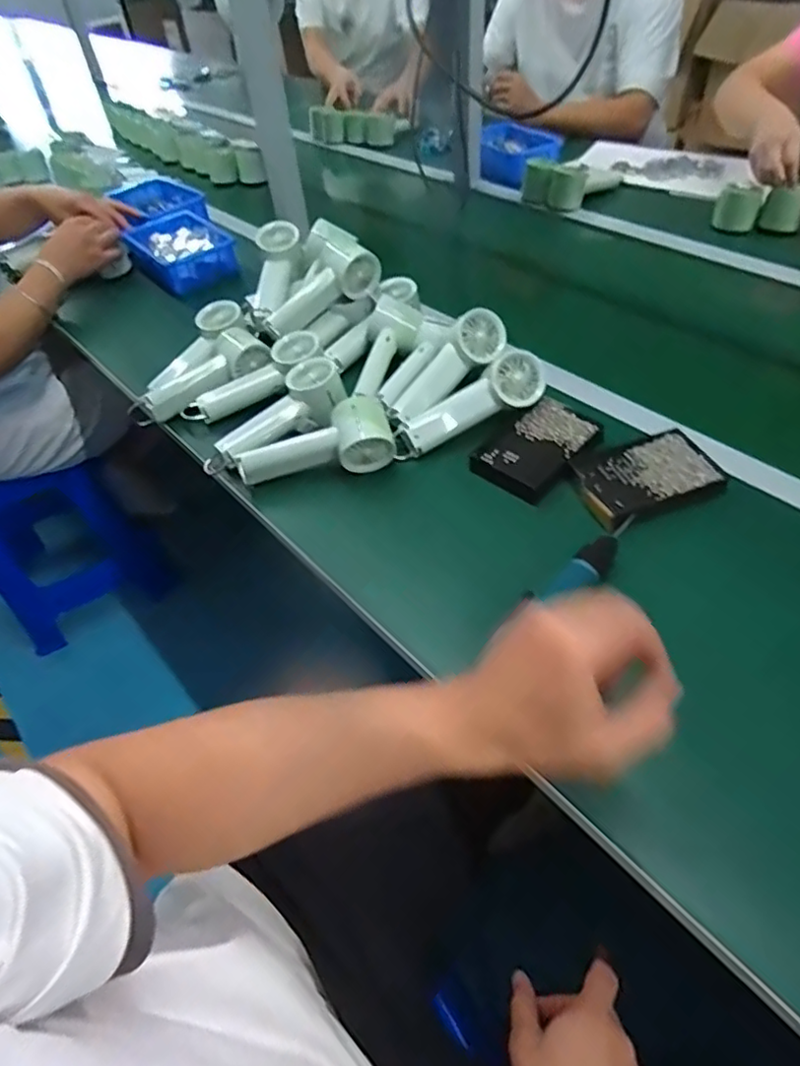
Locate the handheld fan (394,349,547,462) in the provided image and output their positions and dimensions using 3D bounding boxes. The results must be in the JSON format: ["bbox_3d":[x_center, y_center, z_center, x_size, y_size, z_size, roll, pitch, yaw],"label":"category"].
[{"bbox_3d":[0.075,-0.148,0.697,0.194,0.048,0.065,-31,51,1],"label":"handheld fan"}]

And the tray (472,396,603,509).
[{"bbox_3d":[0.159,-0.096,0.679,0.092,0.029,0.134,33,59,29],"label":"tray"}]

